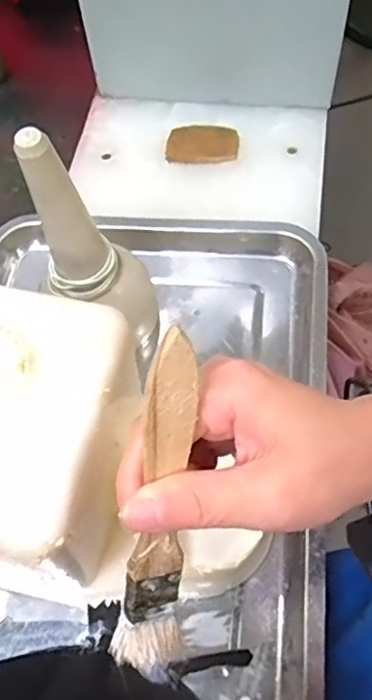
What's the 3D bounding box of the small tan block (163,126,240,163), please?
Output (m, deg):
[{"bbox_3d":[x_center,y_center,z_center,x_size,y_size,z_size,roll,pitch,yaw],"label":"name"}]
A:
[{"bbox_3d":[0.016,-0.199,0.583,0.069,0.009,0.043,4,64,4],"label":"small tan block"}]

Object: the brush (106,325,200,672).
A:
[{"bbox_3d":[-0.009,0.060,0.219,0.027,0.142,0.017,9,24,6],"label":"brush"}]

